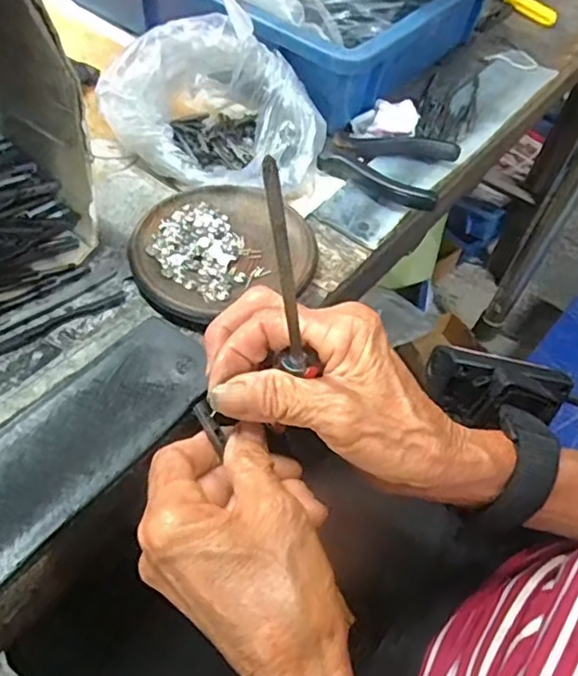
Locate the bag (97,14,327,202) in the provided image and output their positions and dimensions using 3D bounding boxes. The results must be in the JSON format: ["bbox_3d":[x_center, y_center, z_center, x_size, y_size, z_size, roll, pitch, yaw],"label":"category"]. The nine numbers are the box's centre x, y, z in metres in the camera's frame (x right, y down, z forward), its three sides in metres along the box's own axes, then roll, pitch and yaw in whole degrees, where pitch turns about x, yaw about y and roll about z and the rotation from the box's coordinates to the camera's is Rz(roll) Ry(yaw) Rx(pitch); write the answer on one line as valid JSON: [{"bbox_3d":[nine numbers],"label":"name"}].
[{"bbox_3d":[-0.046,-0.165,0.413,0.143,0.074,0.108,21,52,8],"label":"bag"}]

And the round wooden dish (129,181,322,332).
[{"bbox_3d":[-0.040,-0.056,0.368,0.111,0.012,0.113,2,50,-2],"label":"round wooden dish"}]

